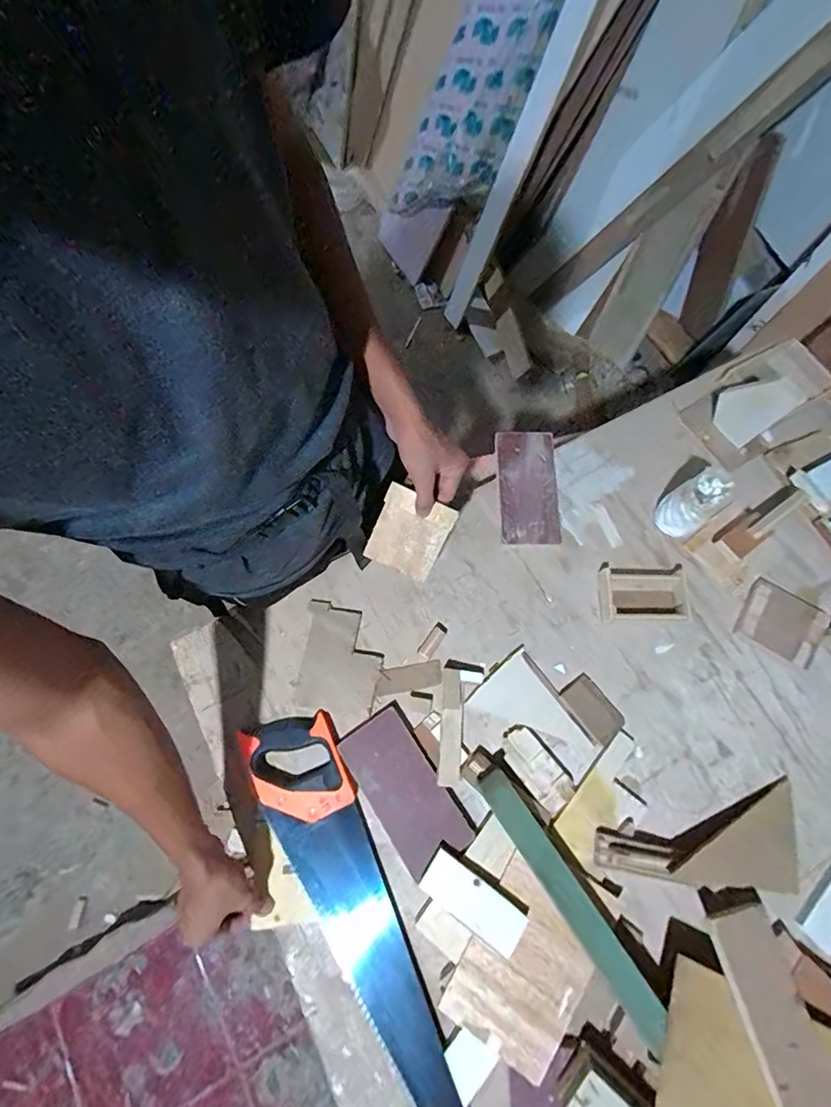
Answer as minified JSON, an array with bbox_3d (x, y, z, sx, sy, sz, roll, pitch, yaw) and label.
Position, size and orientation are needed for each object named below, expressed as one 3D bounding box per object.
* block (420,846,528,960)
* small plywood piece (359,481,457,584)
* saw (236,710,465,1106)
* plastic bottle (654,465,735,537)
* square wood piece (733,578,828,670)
[{"bbox_3d":[0.066,0.411,0.571,0.122,0.023,0.051,34,73,11],"label":"block"},{"bbox_3d":[-0.008,-0.024,0.599,0.086,0.010,0.098,27,107,1],"label":"small plywood piece"},{"bbox_3d":[-0.076,0.447,0.580,0.112,0.017,0.504,-23,72,-9],"label":"saw"},{"bbox_3d":[0.403,-0.076,0.701,0.067,0.098,0.063,-38,75,-13],"label":"plastic bottle"},{"bbox_3d":[0.518,0.098,0.686,0.100,0.007,0.090,32,86,14],"label":"square wood piece"}]

